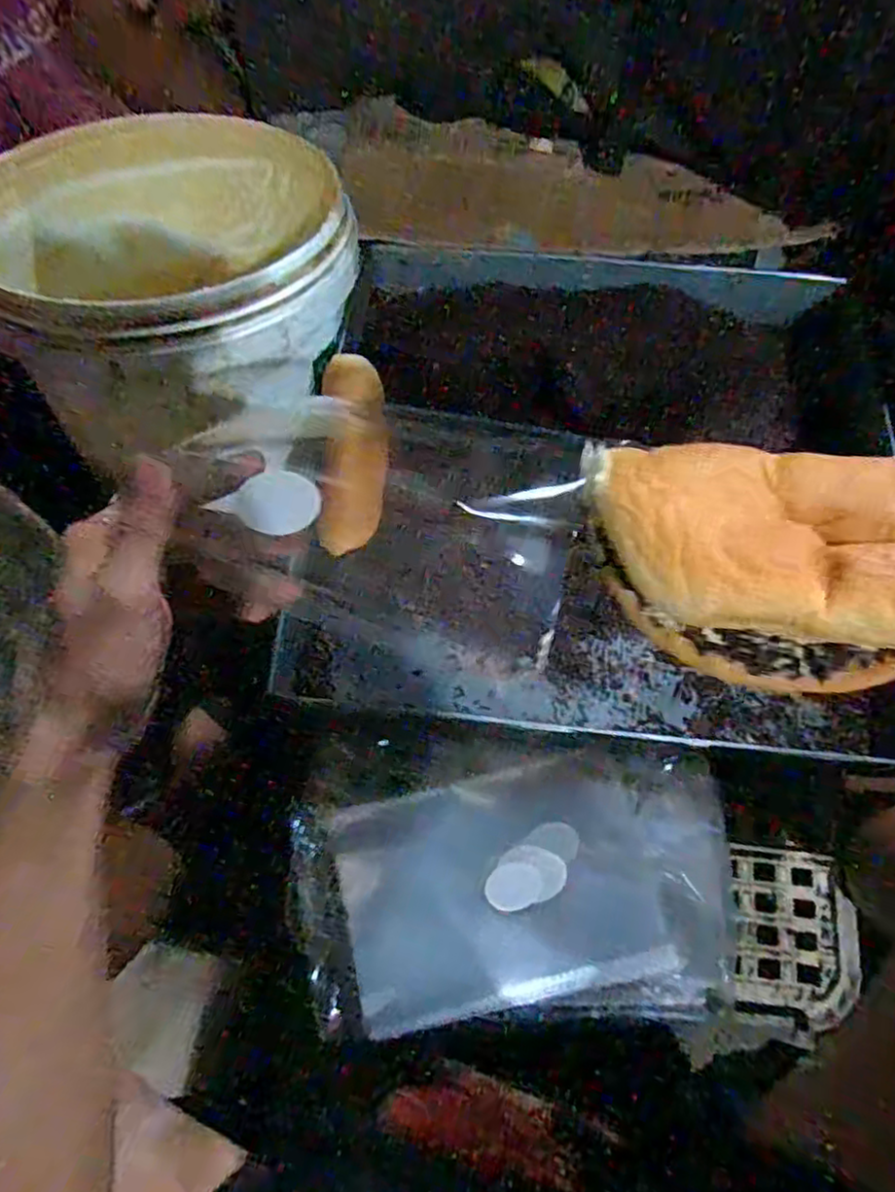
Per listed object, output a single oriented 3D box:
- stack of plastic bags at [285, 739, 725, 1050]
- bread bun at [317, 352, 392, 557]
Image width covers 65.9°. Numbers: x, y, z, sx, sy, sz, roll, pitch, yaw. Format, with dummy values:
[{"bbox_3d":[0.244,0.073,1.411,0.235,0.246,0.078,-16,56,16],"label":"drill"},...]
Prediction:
[{"bbox_3d":[0.047,0.203,0.484,0.306,0.031,0.177,-3,68,-1],"label":"stack of plastic bags"},{"bbox_3d":[-0.073,-0.110,0.543,0.050,0.032,0.153,4,99,2],"label":"bread bun"}]

